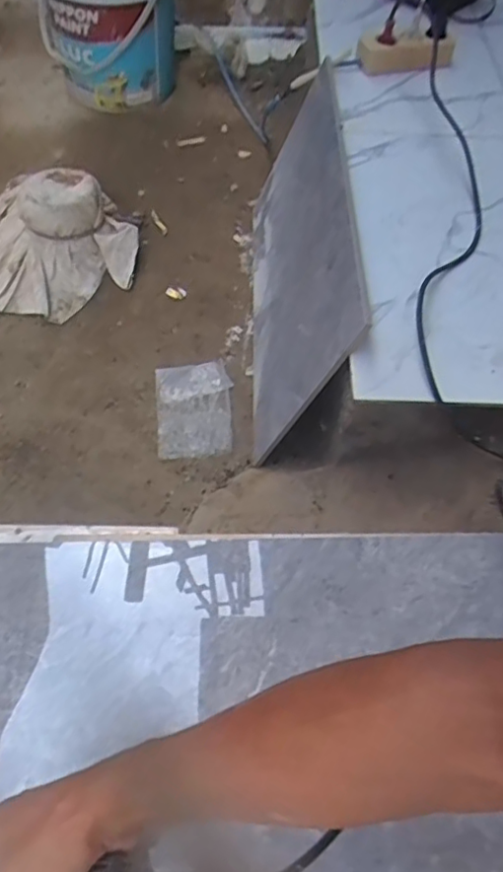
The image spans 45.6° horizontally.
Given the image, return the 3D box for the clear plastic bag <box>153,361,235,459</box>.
[{"bbox_3d":[-0.089,-0.045,0.924,0.113,0.023,0.177,-4,57,-7],"label":"clear plastic bag"}]

